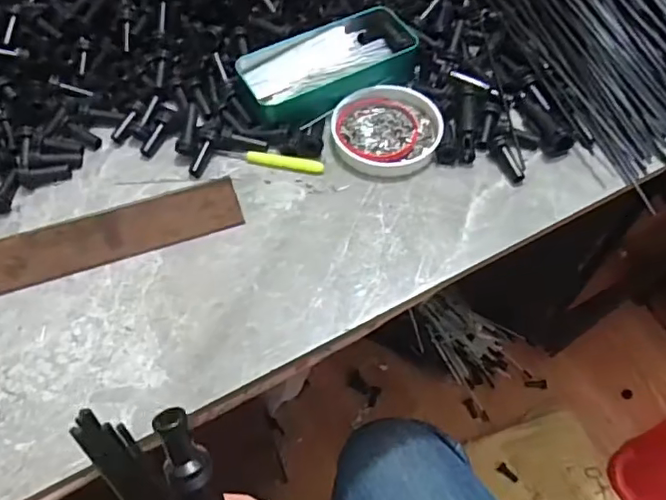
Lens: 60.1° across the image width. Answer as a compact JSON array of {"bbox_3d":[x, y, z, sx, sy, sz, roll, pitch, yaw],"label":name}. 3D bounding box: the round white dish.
[{"bbox_3d":[0.042,-0.098,0.470,0.087,0.015,0.084,0,57,1],"label":"round white dish"}]

